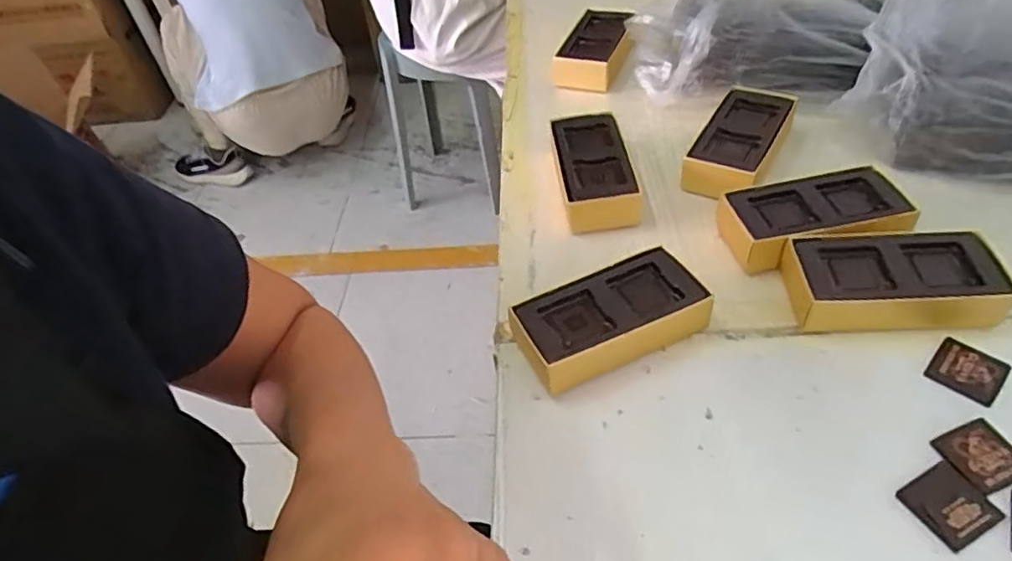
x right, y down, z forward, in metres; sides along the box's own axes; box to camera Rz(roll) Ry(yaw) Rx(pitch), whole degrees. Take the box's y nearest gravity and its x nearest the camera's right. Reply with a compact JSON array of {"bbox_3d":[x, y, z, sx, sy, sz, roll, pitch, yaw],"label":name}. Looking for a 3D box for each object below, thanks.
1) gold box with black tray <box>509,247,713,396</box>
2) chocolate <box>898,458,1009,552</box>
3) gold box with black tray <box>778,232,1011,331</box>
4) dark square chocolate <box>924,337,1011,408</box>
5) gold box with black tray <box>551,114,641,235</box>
[{"bbox_3d":[0.066,0.025,0.385,0.111,0.036,0.059,-22,48,-13],"label":"gold box with black tray"},{"bbox_3d":[0.218,0.110,0.303,0.034,0.004,0.034,-23,48,-14],"label":"chocolate"},{"bbox_3d":[0.236,0.002,0.379,0.114,0.031,0.058,-2,46,6],"label":"gold box with black tray"},{"bbox_3d":[0.262,0.051,0.350,0.035,0.005,0.035,33,58,32],"label":"dark square chocolate"},{"bbox_3d":[0.068,-0.088,0.488,0.055,0.036,0.116,-6,46,2],"label":"gold box with black tray"}]

